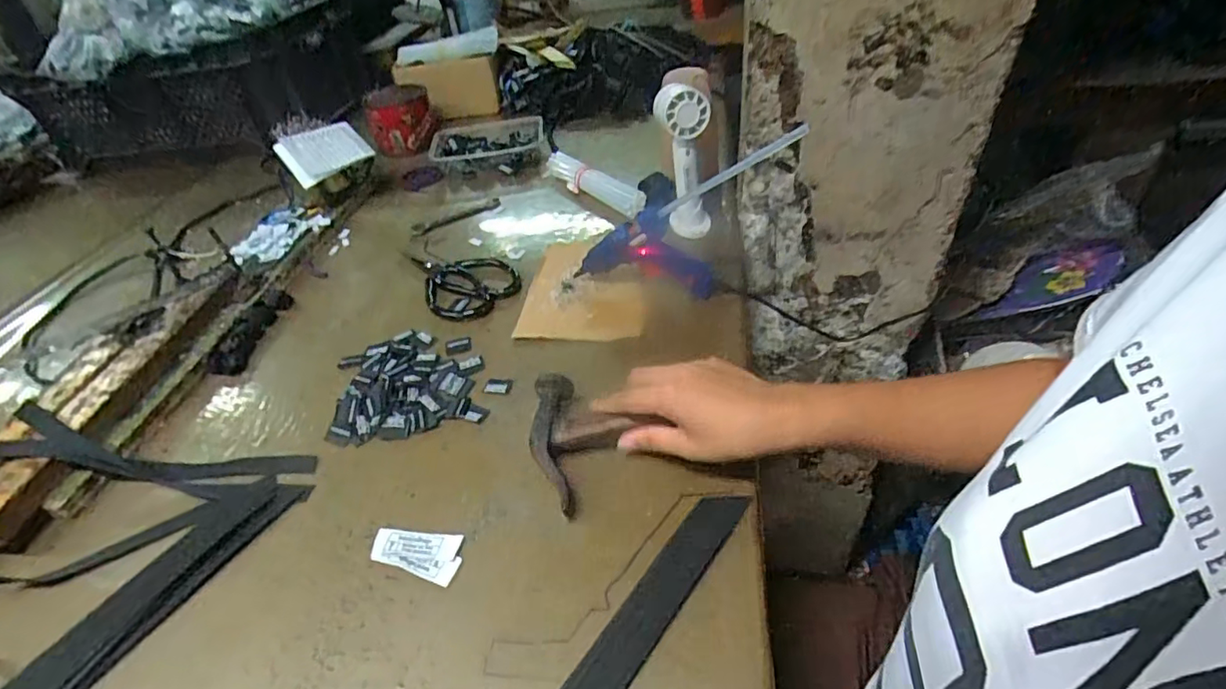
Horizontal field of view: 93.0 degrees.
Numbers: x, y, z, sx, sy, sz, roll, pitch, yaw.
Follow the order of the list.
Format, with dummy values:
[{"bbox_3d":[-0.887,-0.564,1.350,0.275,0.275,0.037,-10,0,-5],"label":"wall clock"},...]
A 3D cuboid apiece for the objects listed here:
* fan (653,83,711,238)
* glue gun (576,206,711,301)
[{"bbox_3d":[0.082,-0.206,0.660,0.054,0.162,0.070,-9,41,-2],"label":"fan"},{"bbox_3d":[0.031,-0.088,0.582,0.136,0.088,0.027,4,42,12],"label":"glue gun"}]

